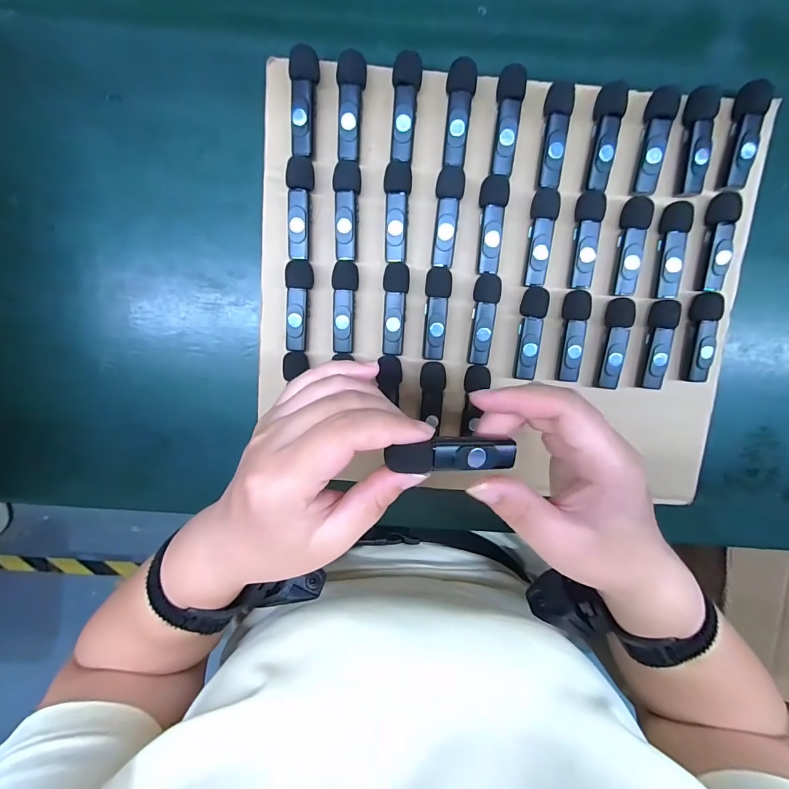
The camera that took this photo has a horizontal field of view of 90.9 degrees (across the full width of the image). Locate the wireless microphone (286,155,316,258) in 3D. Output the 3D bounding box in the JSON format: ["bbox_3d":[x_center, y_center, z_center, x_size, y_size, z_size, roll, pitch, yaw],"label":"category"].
[{"bbox_3d":[-0.066,-0.129,0.273,0.017,0.014,0.065,4,98,-1],"label":"wireless microphone"}]

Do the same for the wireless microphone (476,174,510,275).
[{"bbox_3d":[0.069,-0.119,0.276,0.019,0.017,0.065,1,98,0],"label":"wireless microphone"}]

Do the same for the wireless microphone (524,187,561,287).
[{"bbox_3d":[0.103,-0.111,0.277,0.018,0.019,0.064,7,98,-1],"label":"wireless microphone"}]

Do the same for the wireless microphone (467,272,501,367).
[{"bbox_3d":[0.065,-0.055,0.287,0.018,0.015,0.064,5,98,-1],"label":"wireless microphone"}]

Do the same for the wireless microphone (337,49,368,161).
[{"bbox_3d":[-0.029,-0.192,0.264,0.017,0.018,0.063,3,98,0],"label":"wireless microphone"}]

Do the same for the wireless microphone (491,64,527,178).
[{"bbox_3d":[0.076,-0.183,0.265,0.017,0.017,0.063,4,98,-1],"label":"wireless microphone"}]

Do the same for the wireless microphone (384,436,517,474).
[{"bbox_3d":[0.028,0.028,0.186,0.066,0.007,0.015,0,99,-15],"label":"wireless microphone"}]

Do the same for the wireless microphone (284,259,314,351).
[{"bbox_3d":[-0.069,-0.064,0.284,0.018,0.015,0.064,3,98,0],"label":"wireless microphone"}]

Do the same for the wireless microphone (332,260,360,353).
[{"bbox_3d":[-0.037,-0.063,0.285,0.018,0.014,0.064,6,98,-1],"label":"wireless microphone"}]

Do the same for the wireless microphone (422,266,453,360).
[{"bbox_3d":[0.030,-0.059,0.286,0.018,0.015,0.066,6,98,-1],"label":"wireless microphone"}]

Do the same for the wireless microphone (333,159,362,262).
[{"bbox_3d":[-0.034,-0.128,0.274,0.018,0.015,0.065,4,98,-1],"label":"wireless microphone"}]

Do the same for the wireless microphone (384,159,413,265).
[{"bbox_3d":[0.001,-0.127,0.272,0.018,0.012,0.066,5,98,-1],"label":"wireless microphone"}]

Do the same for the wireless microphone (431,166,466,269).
[{"bbox_3d":[0.036,-0.124,0.275,0.019,0.013,0.066,8,98,-1],"label":"wireless microphone"}]

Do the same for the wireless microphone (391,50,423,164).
[{"bbox_3d":[0.007,-0.191,0.261,0.018,0.011,0.062,6,98,-1],"label":"wireless microphone"}]

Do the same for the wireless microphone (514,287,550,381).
[{"bbox_3d":[0.100,-0.045,0.289,0.017,0.016,0.066,6,98,-1],"label":"wireless microphone"}]

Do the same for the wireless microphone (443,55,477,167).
[{"bbox_3d":[0.042,-0.188,0.261,0.019,0.010,0.062,7,98,-1],"label":"wireless microphone"}]

